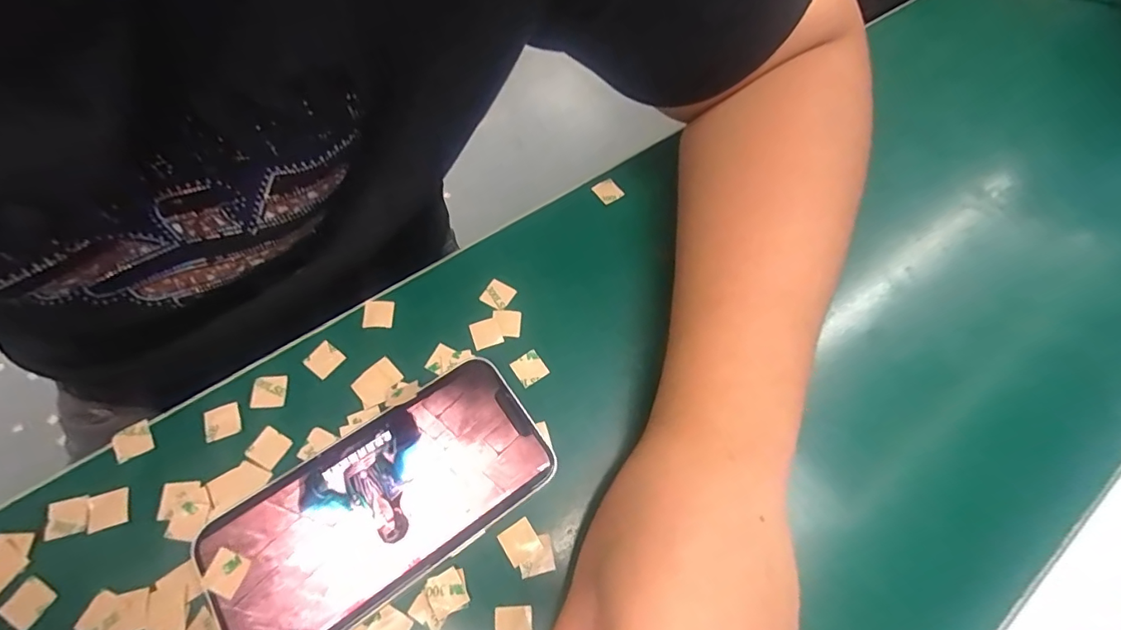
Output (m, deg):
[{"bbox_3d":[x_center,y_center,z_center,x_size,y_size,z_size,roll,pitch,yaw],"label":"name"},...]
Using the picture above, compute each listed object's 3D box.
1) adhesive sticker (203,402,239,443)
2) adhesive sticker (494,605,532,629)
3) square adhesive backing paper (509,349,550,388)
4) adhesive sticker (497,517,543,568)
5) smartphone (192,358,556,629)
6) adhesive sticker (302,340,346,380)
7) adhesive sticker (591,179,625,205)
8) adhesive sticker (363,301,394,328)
[{"bbox_3d":[-0.160,0.051,0.234,0.015,0.004,0.015,-20,71,-16],"label":"adhesive sticker"},{"bbox_3d":[-0.019,0.129,0.204,0.015,0.004,0.015,-2,65,-4],"label":"adhesive sticker"},{"bbox_3d":[-0.016,0.028,0.255,0.015,0.004,0.015,-33,73,-16],"label":"square adhesive backing paper"},{"bbox_3d":[-0.018,0.100,0.217,0.015,0.004,0.016,-30,70,-16],"label":"adhesive sticker"},{"bbox_3d":[-0.077,0.083,0.218,0.142,0.009,0.069,-32,70,-17],"label":"smartphone"},{"bbox_3d":[-0.120,0.023,0.250,0.015,0.004,0.016,37,67,9],"label":"adhesive sticker"},{"bbox_3d":[0.029,-0.077,0.307,0.014,0.004,0.016,-32,71,-9],"label":"adhesive sticker"},{"bbox_3d":[-0.097,-0.001,0.262,0.015,0.004,0.015,-2,65,-4],"label":"adhesive sticker"}]

